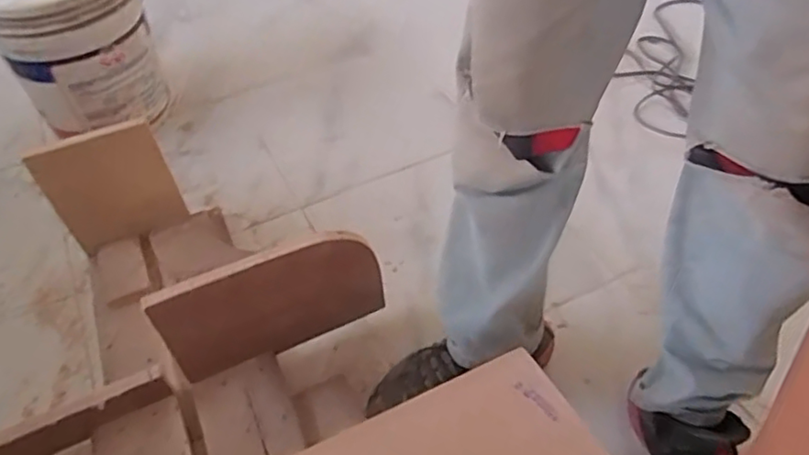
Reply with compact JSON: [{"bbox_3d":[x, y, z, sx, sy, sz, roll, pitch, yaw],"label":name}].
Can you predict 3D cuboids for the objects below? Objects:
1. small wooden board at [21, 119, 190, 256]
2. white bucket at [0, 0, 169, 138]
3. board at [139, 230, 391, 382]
[{"bbox_3d":[-0.480,-0.065,1.028,0.184,0.201,0.016,-23,41,-14],"label":"small wooden board"},{"bbox_3d":[-0.659,-0.375,1.258,0.283,0.289,0.269,-30,54,-24],"label":"white bucket"},{"bbox_3d":[-0.179,0.111,0.889,0.310,0.226,0.029,-21,51,-17],"label":"board"}]

